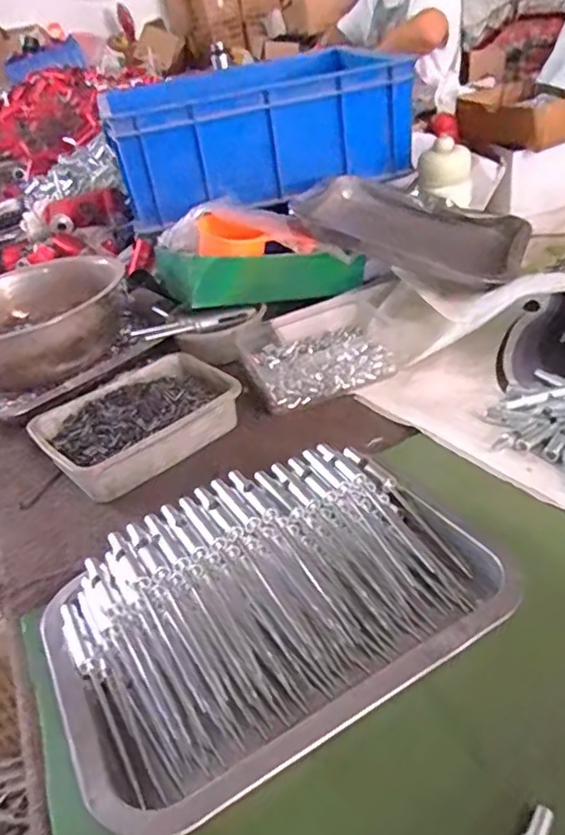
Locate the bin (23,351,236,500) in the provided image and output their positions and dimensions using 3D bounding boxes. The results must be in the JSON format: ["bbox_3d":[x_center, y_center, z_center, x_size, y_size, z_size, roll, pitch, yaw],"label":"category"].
[{"bbox_3d":[-0.138,0.002,0.591,0.181,0.040,0.129,-32,39,-27],"label":"bin"}]

